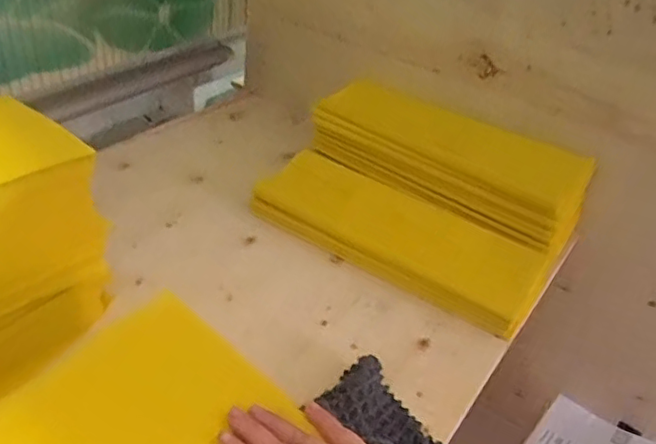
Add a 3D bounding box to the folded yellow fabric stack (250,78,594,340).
[{"bbox_3d":[0.121,-0.047,0.773,0.367,0.124,0.265,24,39,21],"label":"folded yellow fabric stack"}]

